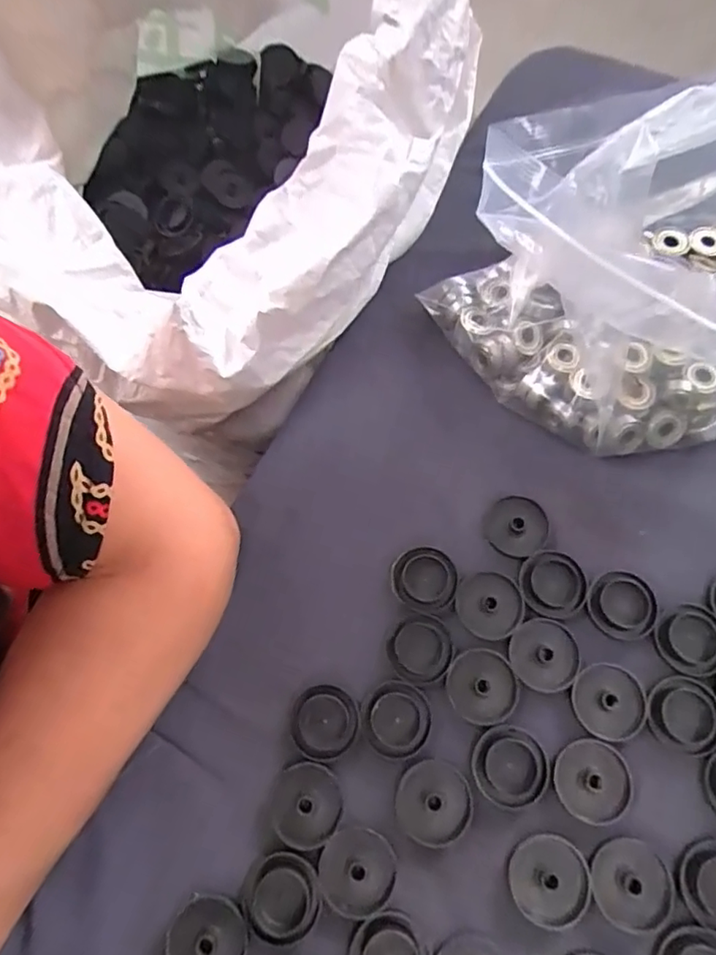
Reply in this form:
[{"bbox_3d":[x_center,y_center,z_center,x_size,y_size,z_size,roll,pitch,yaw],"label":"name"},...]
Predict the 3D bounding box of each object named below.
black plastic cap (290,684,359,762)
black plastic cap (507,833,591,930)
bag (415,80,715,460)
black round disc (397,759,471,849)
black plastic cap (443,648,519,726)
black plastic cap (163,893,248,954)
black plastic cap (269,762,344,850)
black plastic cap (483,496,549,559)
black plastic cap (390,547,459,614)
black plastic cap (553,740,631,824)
[{"bbox_3d":[-0.016,0.113,0.261,0.030,0.004,0.031,-1,69,2],"label":"black plastic cap"},{"bbox_3d":[0.081,0.170,0.237,0.033,0.004,0.032,-1,69,2],"label":"black plastic cap"},{"bbox_3d":[0.158,-0.111,0.263,0.195,0.144,0.165,-27,70,-8],"label":"bag"},{"bbox_3d":[0.034,0.144,0.248,0.032,0.004,0.032,-1,69,2],"label":"black round disc"},{"bbox_3d":[0.058,0.097,0.263,0.033,0.004,0.032,-1,69,2],"label":"black plastic cap"},{"bbox_3d":[-0.063,0.194,0.235,0.032,0.004,0.032,-1,69,2],"label":"black plastic cap"},{"bbox_3d":[-0.023,0.145,0.250,0.031,0.004,0.033,-1,69,2],"label":"black plastic cap"},{"bbox_3d":[0.082,0.025,0.291,0.031,0.004,0.032,-1,69,2],"label":"black plastic cap"},{"bbox_3d":[0.033,0.051,0.282,0.032,0.004,0.031,-1,69,2],"label":"black plastic cap"},{"bbox_3d":[0.104,0.134,0.248,0.033,0.004,0.032,-1,69,2],"label":"black plastic cap"}]

